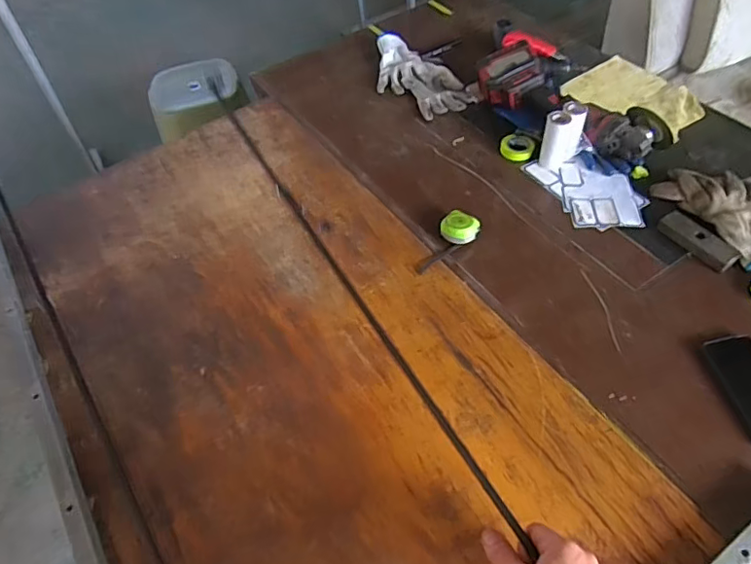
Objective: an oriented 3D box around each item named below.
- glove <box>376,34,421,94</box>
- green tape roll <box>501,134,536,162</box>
[{"bbox_3d":[0.053,-0.506,1.247,0.093,0.032,0.197,-2,52,4],"label":"glove"},{"bbox_3d":[0.274,-0.259,1.048,0.064,0.019,0.058,10,54,13],"label":"green tape roll"}]

